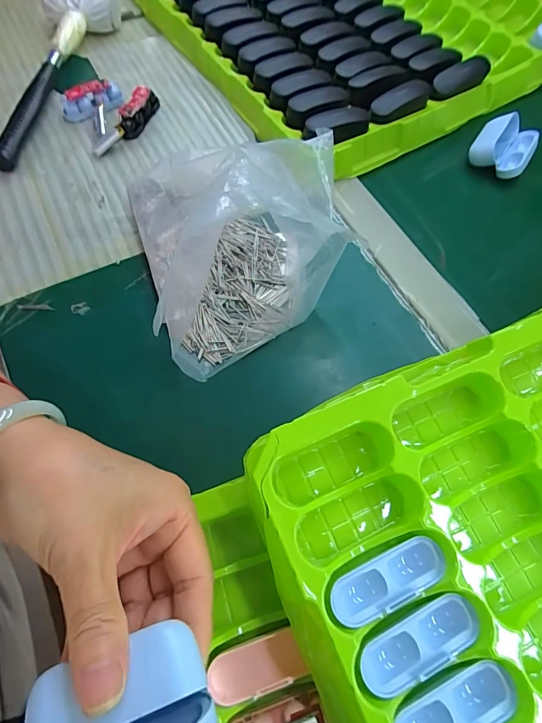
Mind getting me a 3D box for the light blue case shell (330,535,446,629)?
[{"bbox_3d":[0.061,0.114,0.211,0.064,0.009,0.024,-21,68,-10],"label":"light blue case shell"}]

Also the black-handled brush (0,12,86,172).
[{"bbox_3d":[-0.227,-0.275,0.407,0.023,0.029,0.209,10,66,3],"label":"black-handled brush"}]

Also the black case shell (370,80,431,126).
[{"bbox_3d":[0.123,-0.245,0.386,0.065,0.020,0.025,-32,70,-14],"label":"black case shell"}]

